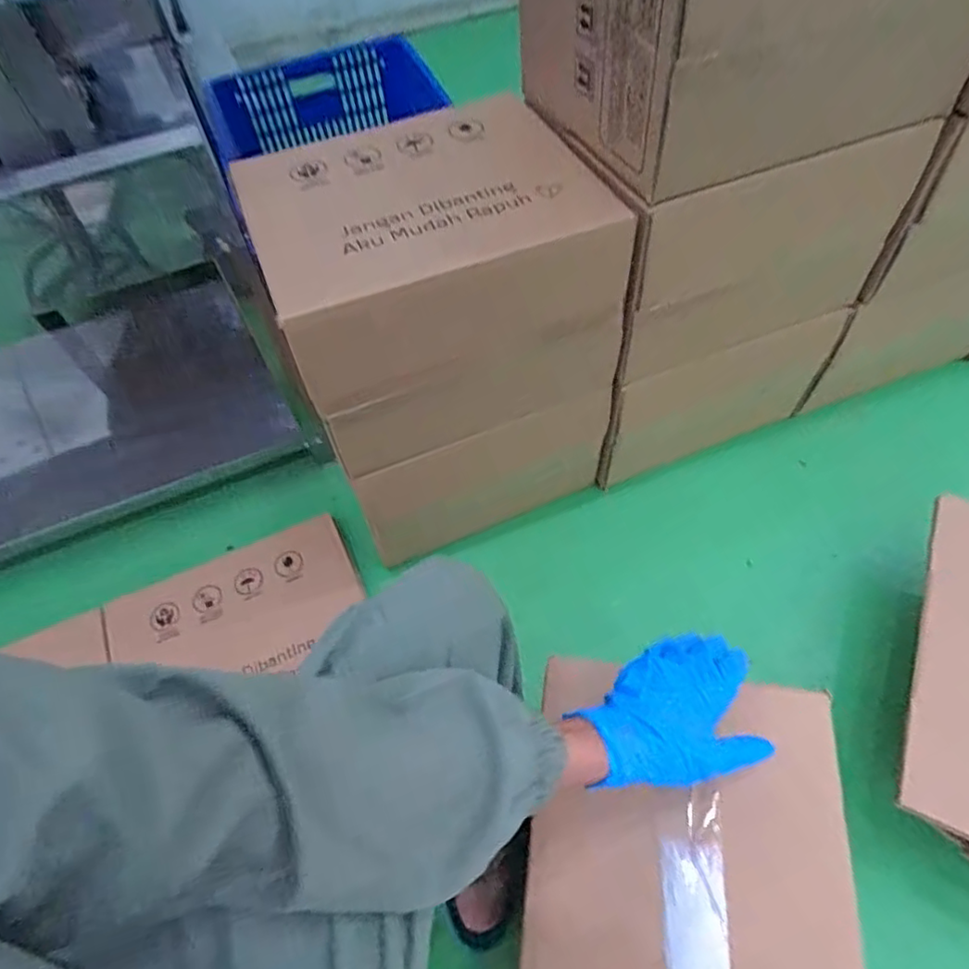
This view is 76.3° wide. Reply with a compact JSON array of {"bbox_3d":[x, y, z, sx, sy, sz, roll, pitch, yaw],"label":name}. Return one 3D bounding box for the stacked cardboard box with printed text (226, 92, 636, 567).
[{"bbox_3d":[-0.050,-0.178,0.840,0.356,0.483,0.305,-21,57,-10],"label":"stacked cardboard box with printed text"}]

